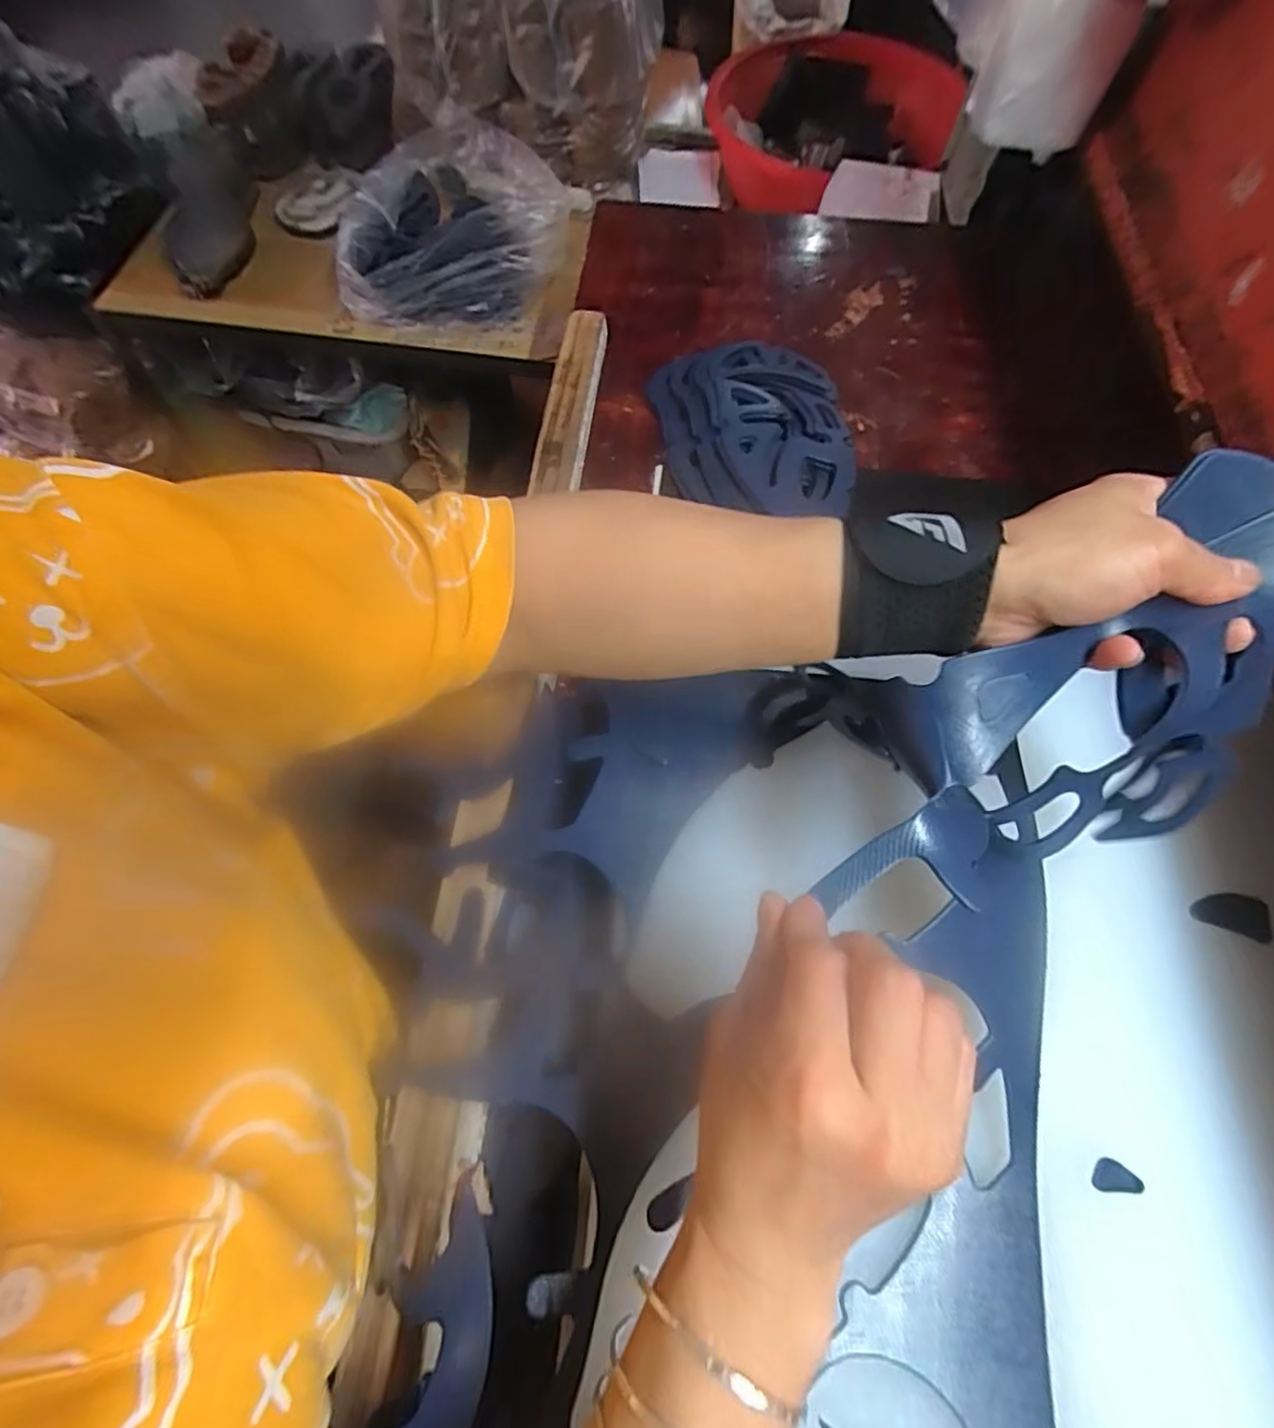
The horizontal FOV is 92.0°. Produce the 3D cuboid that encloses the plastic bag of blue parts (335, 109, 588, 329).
[{"bbox_3d":[-0.250,-0.696,0.885,0.304,0.122,0.262,7,66,2],"label":"plastic bag of blue parts"}]

